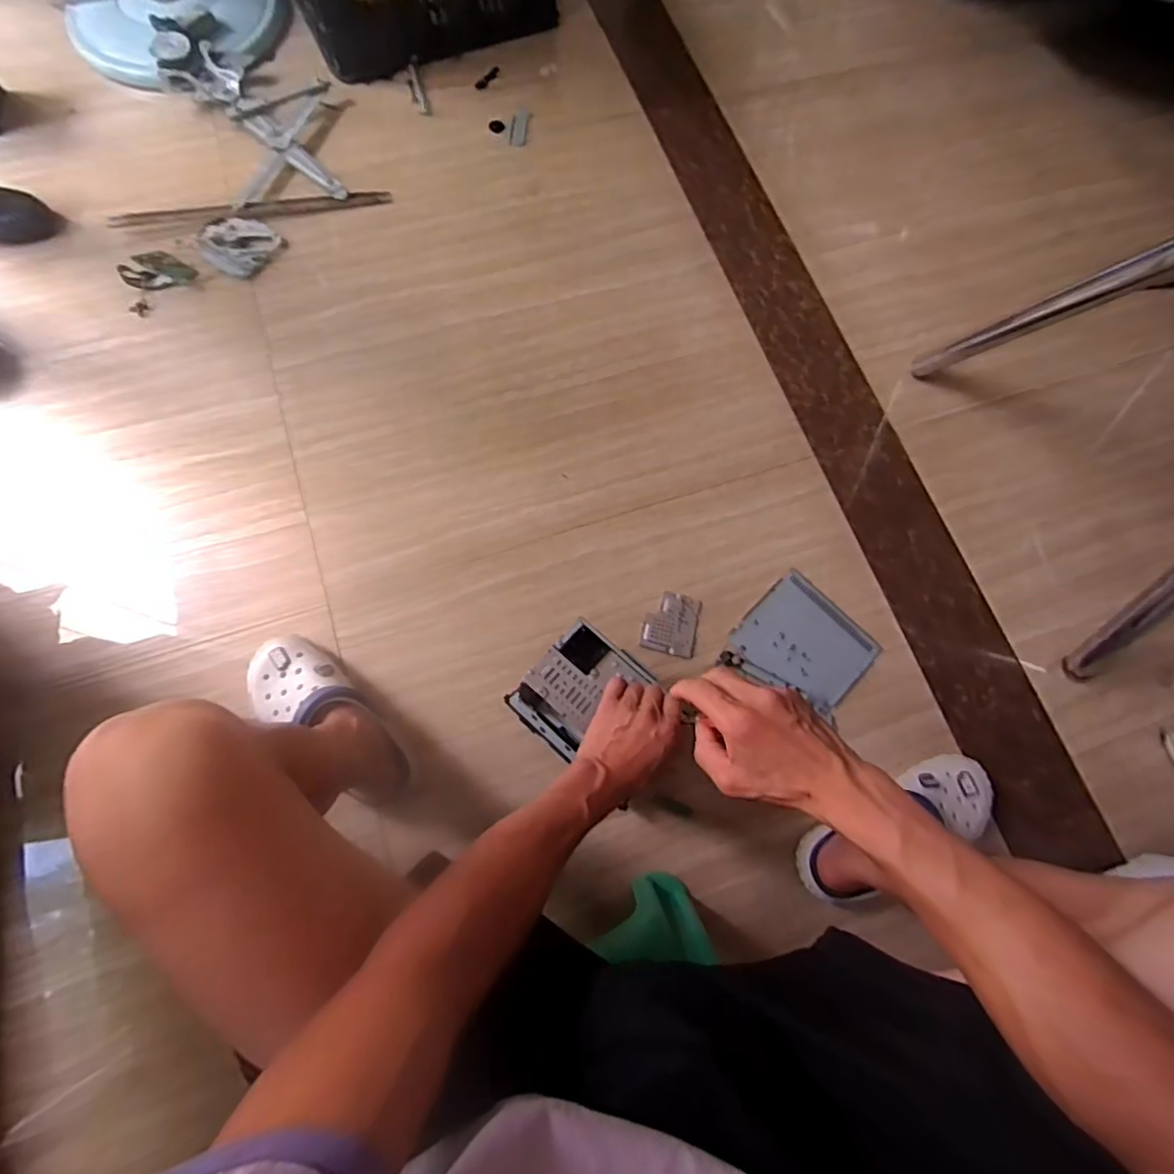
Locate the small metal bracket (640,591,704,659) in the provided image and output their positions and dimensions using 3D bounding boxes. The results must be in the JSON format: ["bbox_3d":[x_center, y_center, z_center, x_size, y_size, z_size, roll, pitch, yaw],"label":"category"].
[{"bbox_3d":[0.121,0.052,0.859,0.076,0.011,0.090,13,74,1],"label":"small metal bracket"}]

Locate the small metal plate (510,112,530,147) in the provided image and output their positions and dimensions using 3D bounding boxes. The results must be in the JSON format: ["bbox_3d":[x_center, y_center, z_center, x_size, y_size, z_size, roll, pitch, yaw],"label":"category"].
[{"bbox_3d":[-0.126,-0.867,1.132,0.031,0.005,0.074,8,85,-7],"label":"small metal plate"}]

